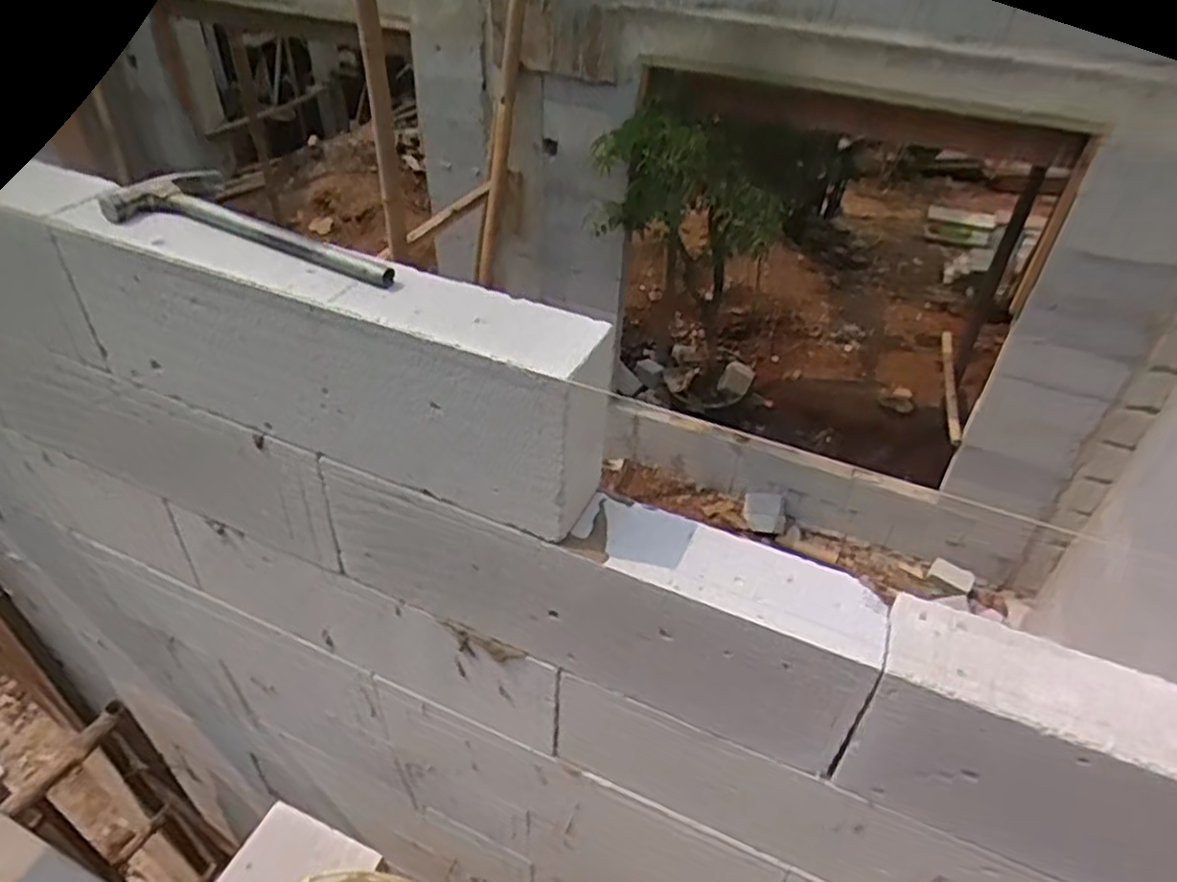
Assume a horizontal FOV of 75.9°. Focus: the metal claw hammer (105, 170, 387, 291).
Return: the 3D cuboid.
[{"bbox_3d":[-0.332,-0.232,0.788,0.339,0.024,0.120,17,42,17],"label":"metal claw hammer"}]

